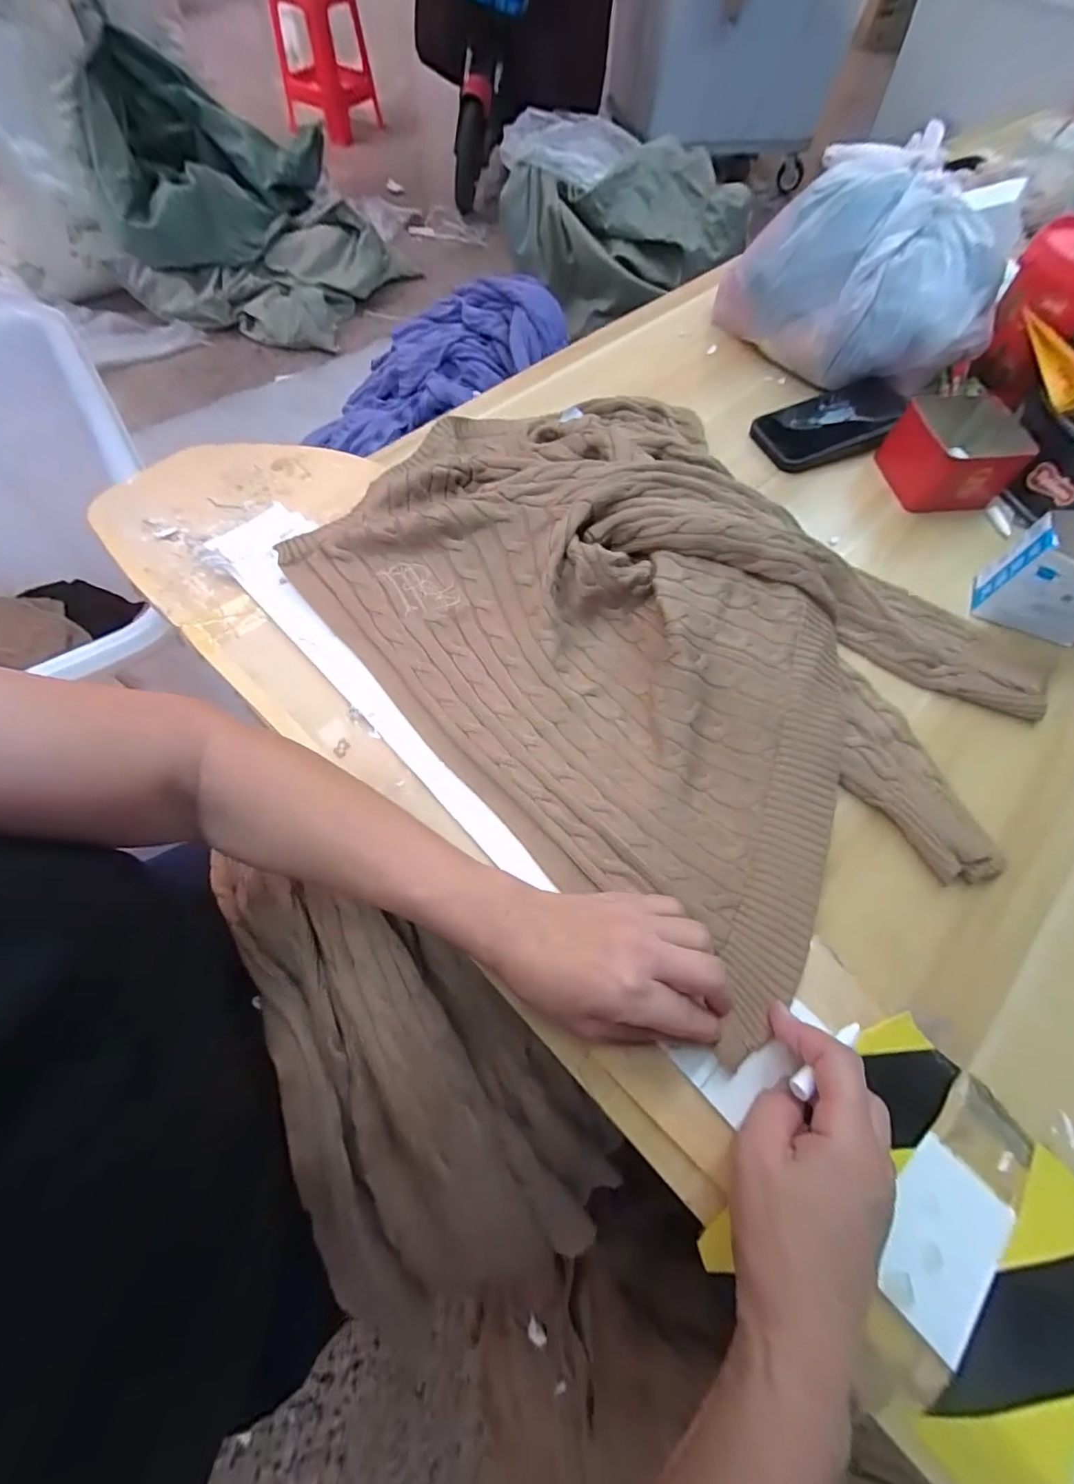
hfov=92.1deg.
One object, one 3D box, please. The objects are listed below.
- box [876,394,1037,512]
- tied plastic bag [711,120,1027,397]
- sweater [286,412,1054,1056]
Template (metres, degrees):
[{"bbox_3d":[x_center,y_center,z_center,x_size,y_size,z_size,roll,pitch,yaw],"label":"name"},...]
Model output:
[{"bbox_3d":[0.427,-0.294,0.528,0.104,0.061,0.098,-10,65,-7],"label":"box"},{"bbox_3d":[0.360,-0.528,0.587,0.194,0.155,0.272,-22,67,-12],"label":"tied plastic bag"},{"bbox_3d":[0.091,-0.119,0.421,0.416,0.068,0.540,-35,70,-17],"label":"sweater"}]

